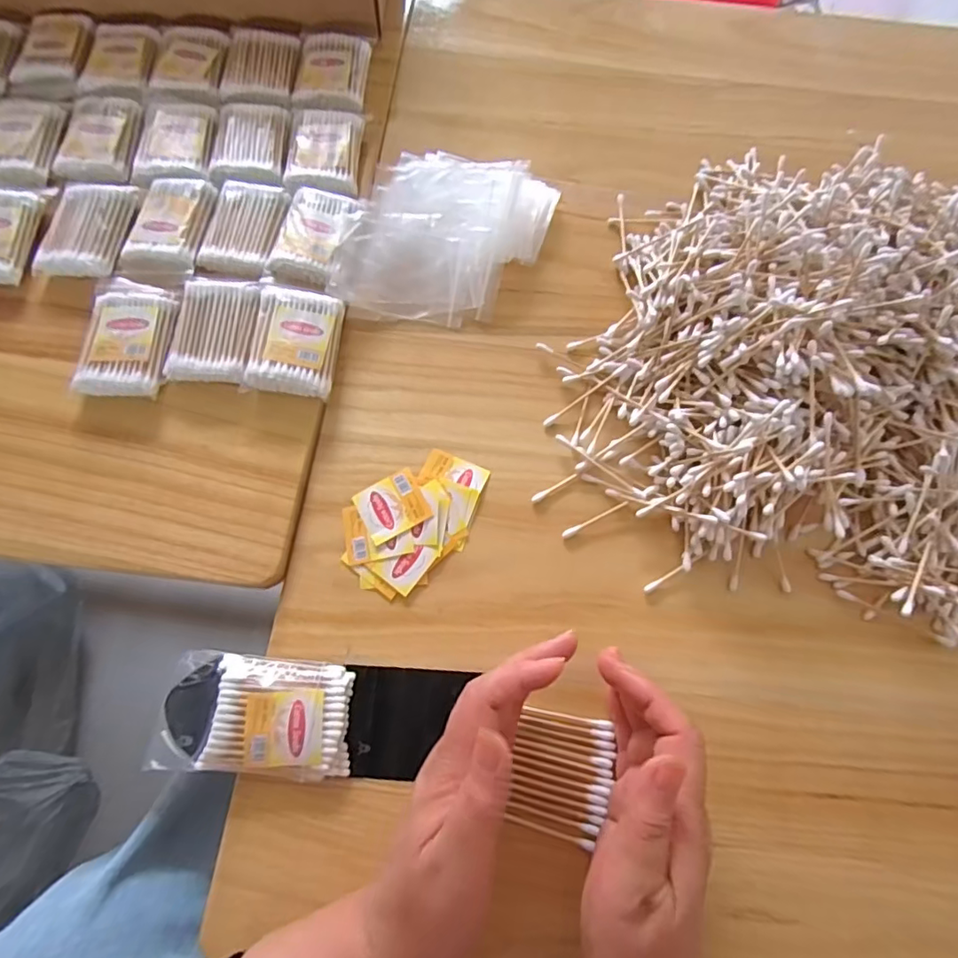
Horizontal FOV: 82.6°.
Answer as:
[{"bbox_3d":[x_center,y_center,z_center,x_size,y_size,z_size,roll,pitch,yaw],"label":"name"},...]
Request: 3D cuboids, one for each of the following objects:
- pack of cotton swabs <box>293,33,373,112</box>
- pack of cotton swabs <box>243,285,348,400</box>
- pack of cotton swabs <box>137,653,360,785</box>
[{"bbox_3d":[-0.125,-0.348,0.468,0.057,0.016,0.080,3,72,-1],"label":"pack of cotton swabs"},{"bbox_3d":[-0.128,-0.096,0.380,0.057,0.016,0.079,5,72,0],"label":"pack of cotton swabs"},{"bbox_3d":[-0.129,0.136,0.315,0.106,0.018,0.062,5,72,0],"label":"pack of cotton swabs"}]

